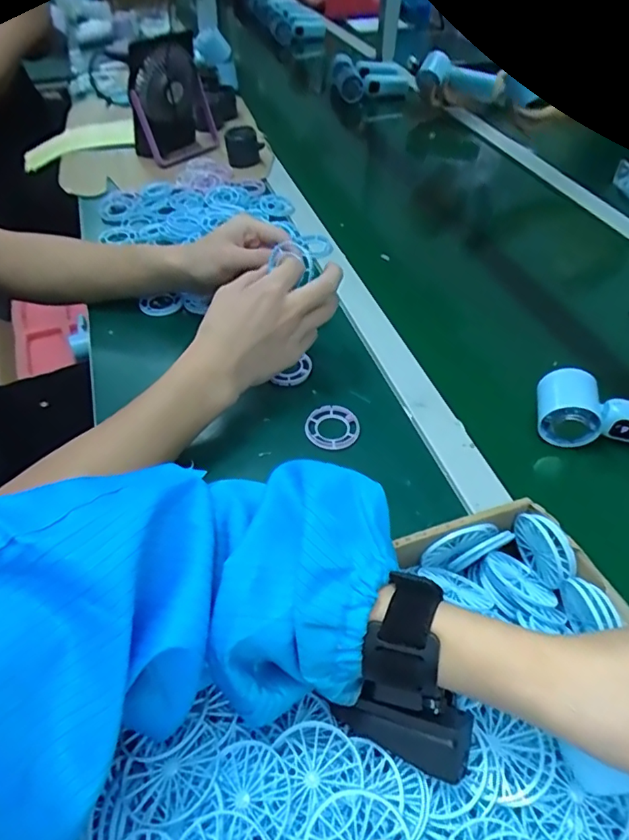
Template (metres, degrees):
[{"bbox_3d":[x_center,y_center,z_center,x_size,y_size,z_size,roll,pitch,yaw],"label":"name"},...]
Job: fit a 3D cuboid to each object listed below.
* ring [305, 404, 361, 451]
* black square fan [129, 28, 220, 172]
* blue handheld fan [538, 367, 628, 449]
[{"bbox_3d":[0.018,0.007,0.520,0.053,0.010,0.049,-1,46,1],"label":"ring"},{"bbox_3d":[-0.248,-0.575,0.952,0.054,0.188,0.164,32,52,20],"label":"black square fan"},{"bbox_3d":[0.286,0.003,0.491,0.153,0.051,0.051,18,50,19],"label":"blue handheld fan"}]

